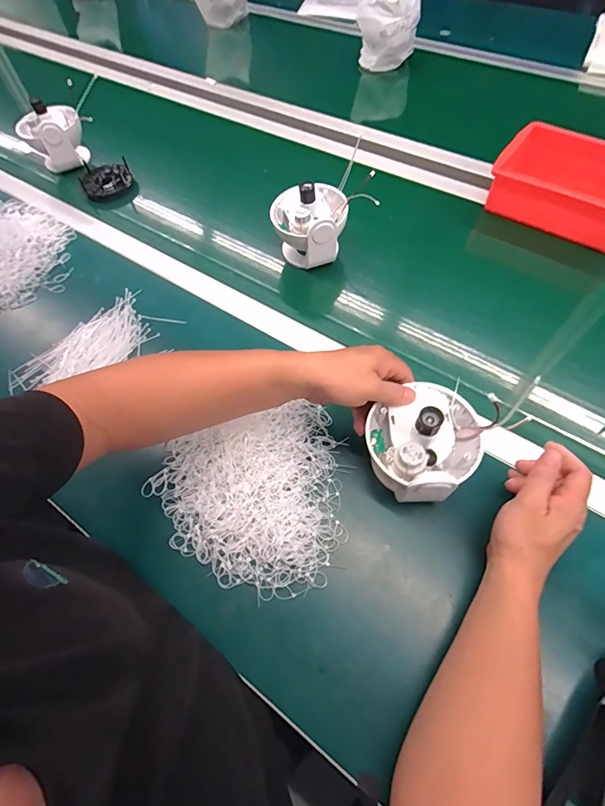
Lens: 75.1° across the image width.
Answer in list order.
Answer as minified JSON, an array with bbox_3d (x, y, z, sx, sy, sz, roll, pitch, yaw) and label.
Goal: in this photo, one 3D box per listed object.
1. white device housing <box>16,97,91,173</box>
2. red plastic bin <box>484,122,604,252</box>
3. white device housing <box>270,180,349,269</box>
[{"bbox_3d":[-0.508,-0.544,0.816,0.116,0.105,0.110,-27,63,-12],"label":"white device housing"},{"bbox_3d":[0.446,-0.356,0.647,0.244,0.070,0.155,34,67,19],"label":"red plastic bin"},{"bbox_3d":[0.012,-0.279,0.623,0.114,0.104,0.107,-9,61,-2],"label":"white device housing"}]

